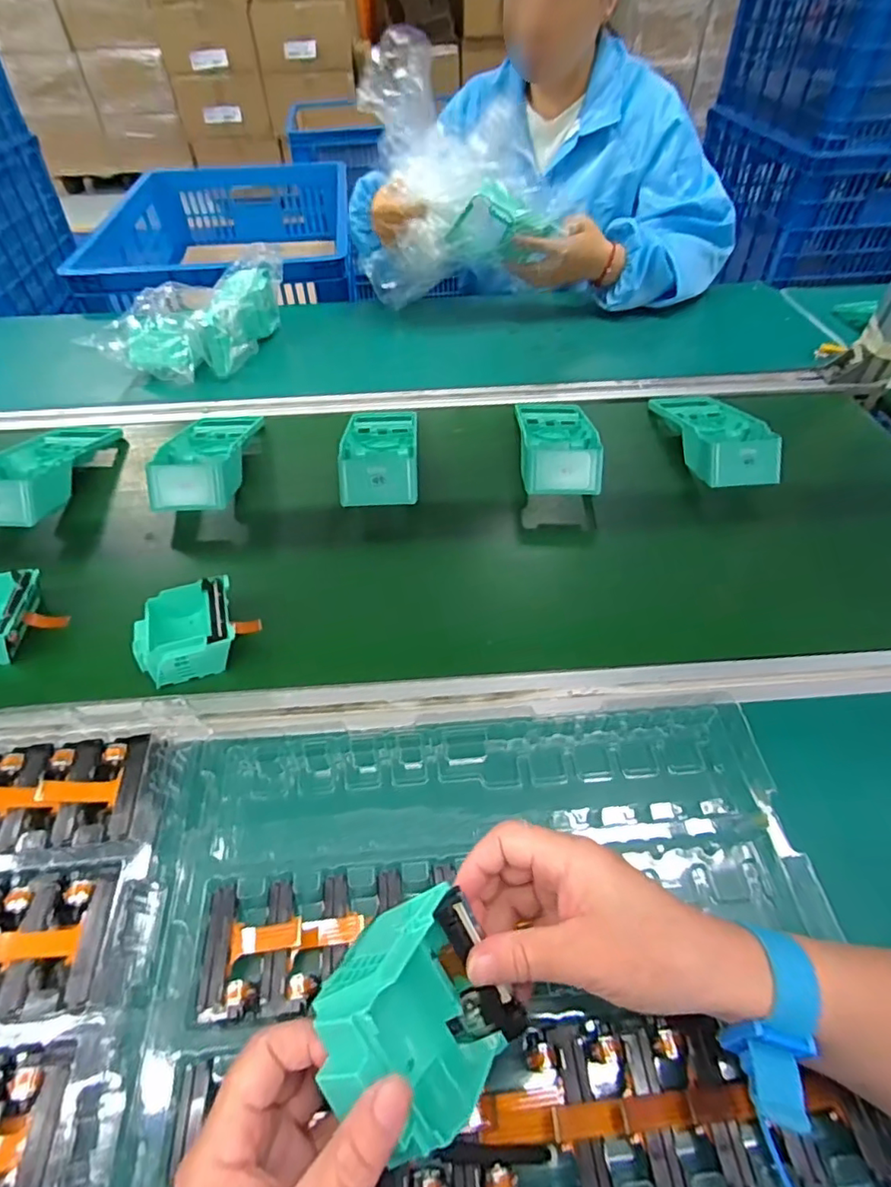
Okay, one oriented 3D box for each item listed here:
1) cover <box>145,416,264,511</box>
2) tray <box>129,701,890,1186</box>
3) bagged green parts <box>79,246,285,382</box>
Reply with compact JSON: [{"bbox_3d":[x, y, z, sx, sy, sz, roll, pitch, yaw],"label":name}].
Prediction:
[{"bbox_3d":[-0.261,-0.151,0.624,0.111,0.047,0.189,-9,38,-6],"label":"cover"},{"bbox_3d":[0.035,0.202,0.332,0.387,0.032,0.270,-5,50,-3],"label":"tray"},{"bbox_3d":[-0.351,-0.403,0.796,0.185,0.086,0.233,7,51,6],"label":"bagged green parts"}]

